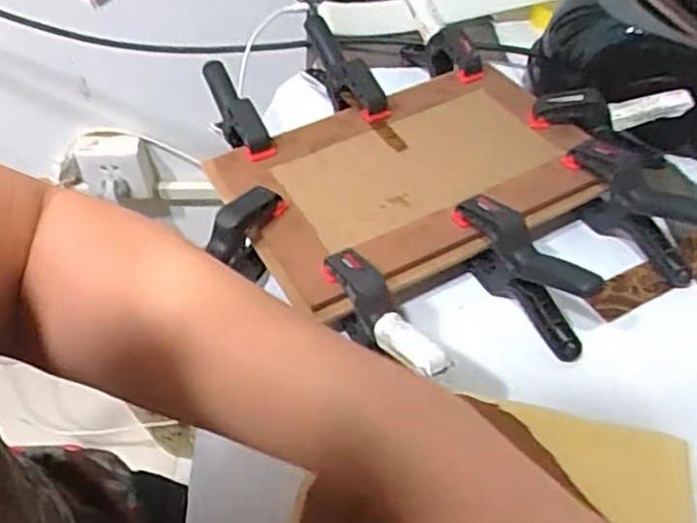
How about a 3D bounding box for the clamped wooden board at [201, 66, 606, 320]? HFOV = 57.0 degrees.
[{"bbox_3d":[0.044,-0.066,0.456,0.248,0.022,0.173,-21,51,-17],"label":"clamped wooden board"}]

